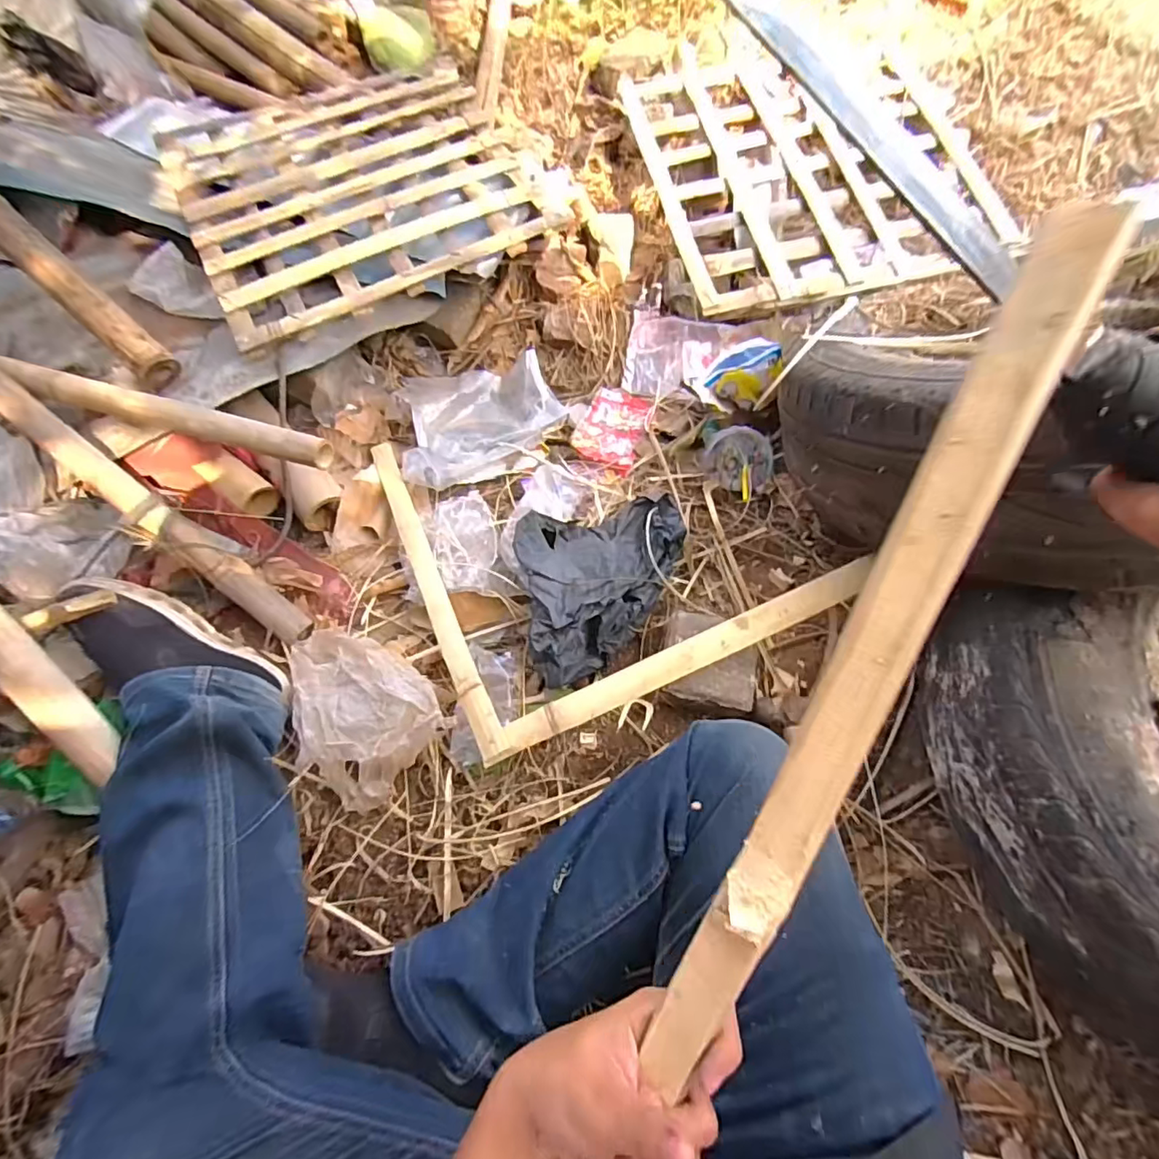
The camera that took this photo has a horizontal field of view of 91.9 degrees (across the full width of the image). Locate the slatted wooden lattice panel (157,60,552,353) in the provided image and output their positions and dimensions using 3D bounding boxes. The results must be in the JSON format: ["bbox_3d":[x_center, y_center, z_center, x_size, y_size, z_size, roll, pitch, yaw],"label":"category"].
[{"bbox_3d":[-0.368,-0.645,0.917,0.517,0.041,0.559,-25,67,-7],"label":"slatted wooden lattice panel"}]

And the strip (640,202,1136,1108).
[{"bbox_3d":[0.104,0.092,0.252,0.030,0.019,0.503,23,98,11],"label":"strip"}]

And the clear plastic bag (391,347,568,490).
[{"bbox_3d":[-0.156,-0.254,0.879,0.248,0.049,0.234,-15,63,-4],"label":"clear plastic bag"}]

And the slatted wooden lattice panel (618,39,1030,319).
[{"bbox_3d":[0.380,-0.713,0.934,0.531,0.032,0.612,-11,63,-2],"label":"slatted wooden lattice panel"}]

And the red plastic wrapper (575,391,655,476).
[{"bbox_3d":[0.050,-0.233,0.869,0.104,0.037,0.175,13,64,10],"label":"red plastic wrapper"}]

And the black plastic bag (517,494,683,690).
[{"bbox_3d":[0.039,0.002,0.681,0.213,0.043,0.217,-11,63,-2],"label":"black plastic bag"}]

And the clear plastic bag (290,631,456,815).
[{"bbox_3d":[-0.262,0.142,0.651,0.150,0.033,0.207,-41,67,-16],"label":"clear plastic bag"}]

